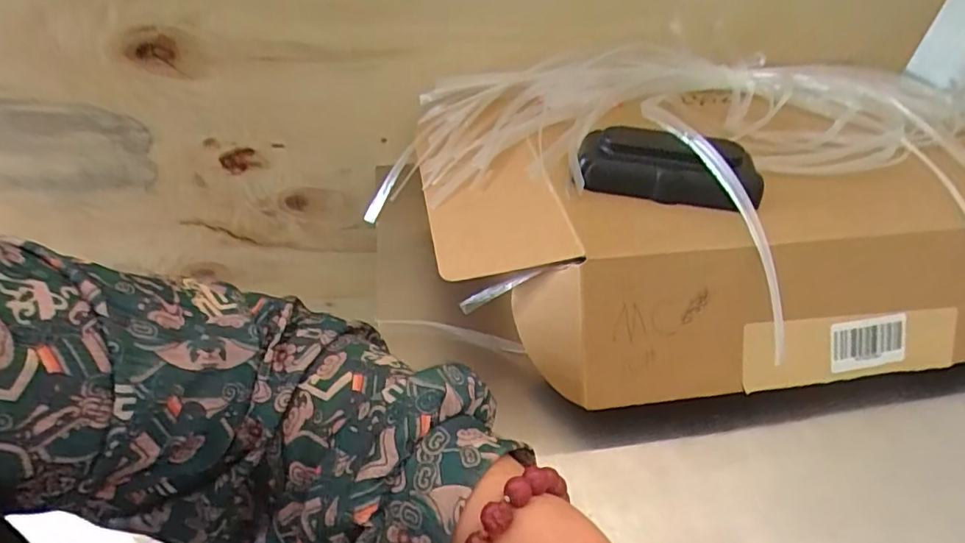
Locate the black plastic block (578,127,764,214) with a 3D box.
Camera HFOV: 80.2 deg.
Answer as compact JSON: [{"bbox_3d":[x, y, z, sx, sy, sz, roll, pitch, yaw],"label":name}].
[{"bbox_3d":[0.112,-0.061,0.340,0.106,0.028,0.043,14,48,8],"label":"black plastic block"}]

